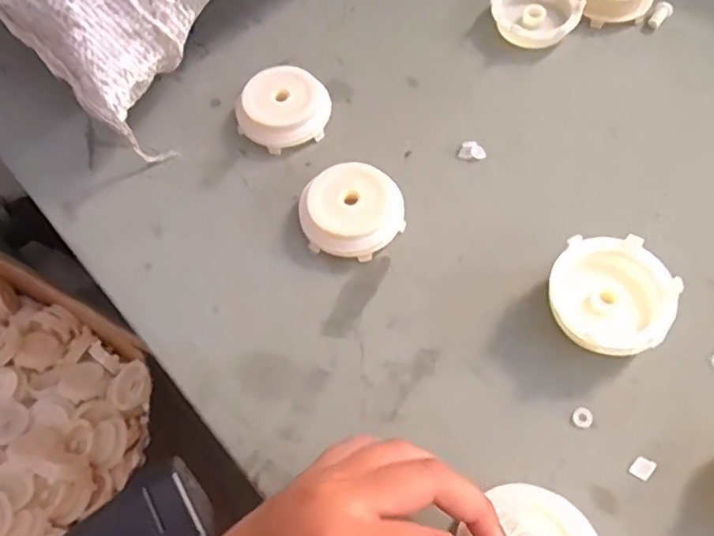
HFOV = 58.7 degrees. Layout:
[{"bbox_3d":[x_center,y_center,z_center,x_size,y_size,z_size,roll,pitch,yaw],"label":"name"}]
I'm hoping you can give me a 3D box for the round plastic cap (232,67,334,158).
[{"bbox_3d":[-0.046,-0.099,0.397,0.058,0.023,0.047,-16,62,-5],"label":"round plastic cap"}]

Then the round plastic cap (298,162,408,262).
[{"bbox_3d":[-0.003,-0.032,0.362,0.056,0.021,0.052,-1,62,3],"label":"round plastic cap"}]

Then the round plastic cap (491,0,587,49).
[{"bbox_3d":[0.122,-0.174,0.433,0.057,0.020,0.057,-1,62,3],"label":"round plastic cap"}]

